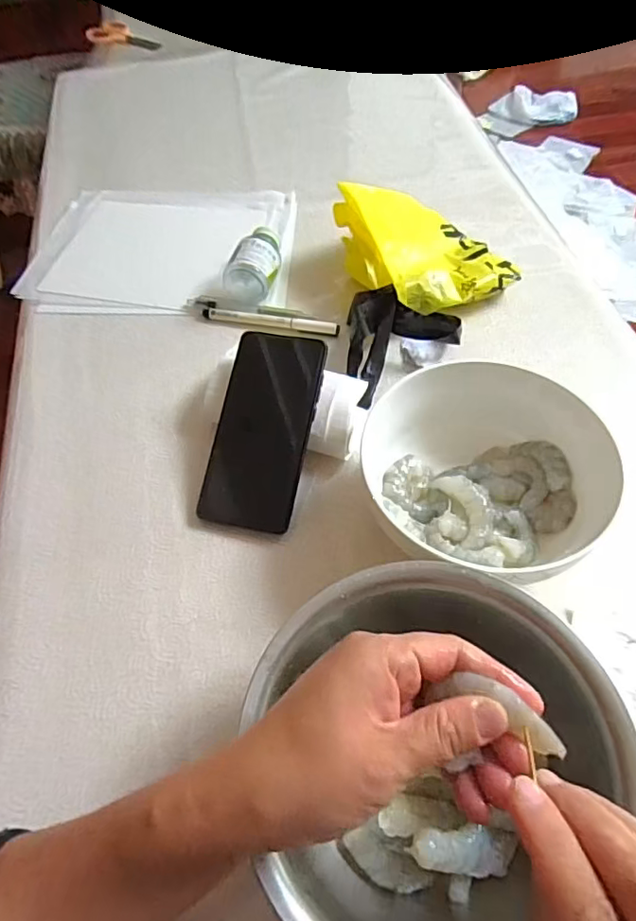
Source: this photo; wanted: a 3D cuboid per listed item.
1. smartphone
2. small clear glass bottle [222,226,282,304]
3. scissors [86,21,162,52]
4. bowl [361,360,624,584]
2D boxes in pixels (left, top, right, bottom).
[{"bbox_3d":[-0.045,-0.026,0.453,0.078,0.005,0.162,11,81,9],"label":"smartphone"},{"bbox_3d":[-0.062,-0.211,0.584,0.047,0.041,0.087,19,59,14],"label":"small clear glass bottle"},{"bbox_3d":[-0.377,-0.818,1.075,0.179,0.018,0.066,38,65,24],"label":"scissors"},{"bbox_3d":[0.115,0.002,0.418,0.167,0.066,0.172,-12,56,-6],"label":"bowl"}]

